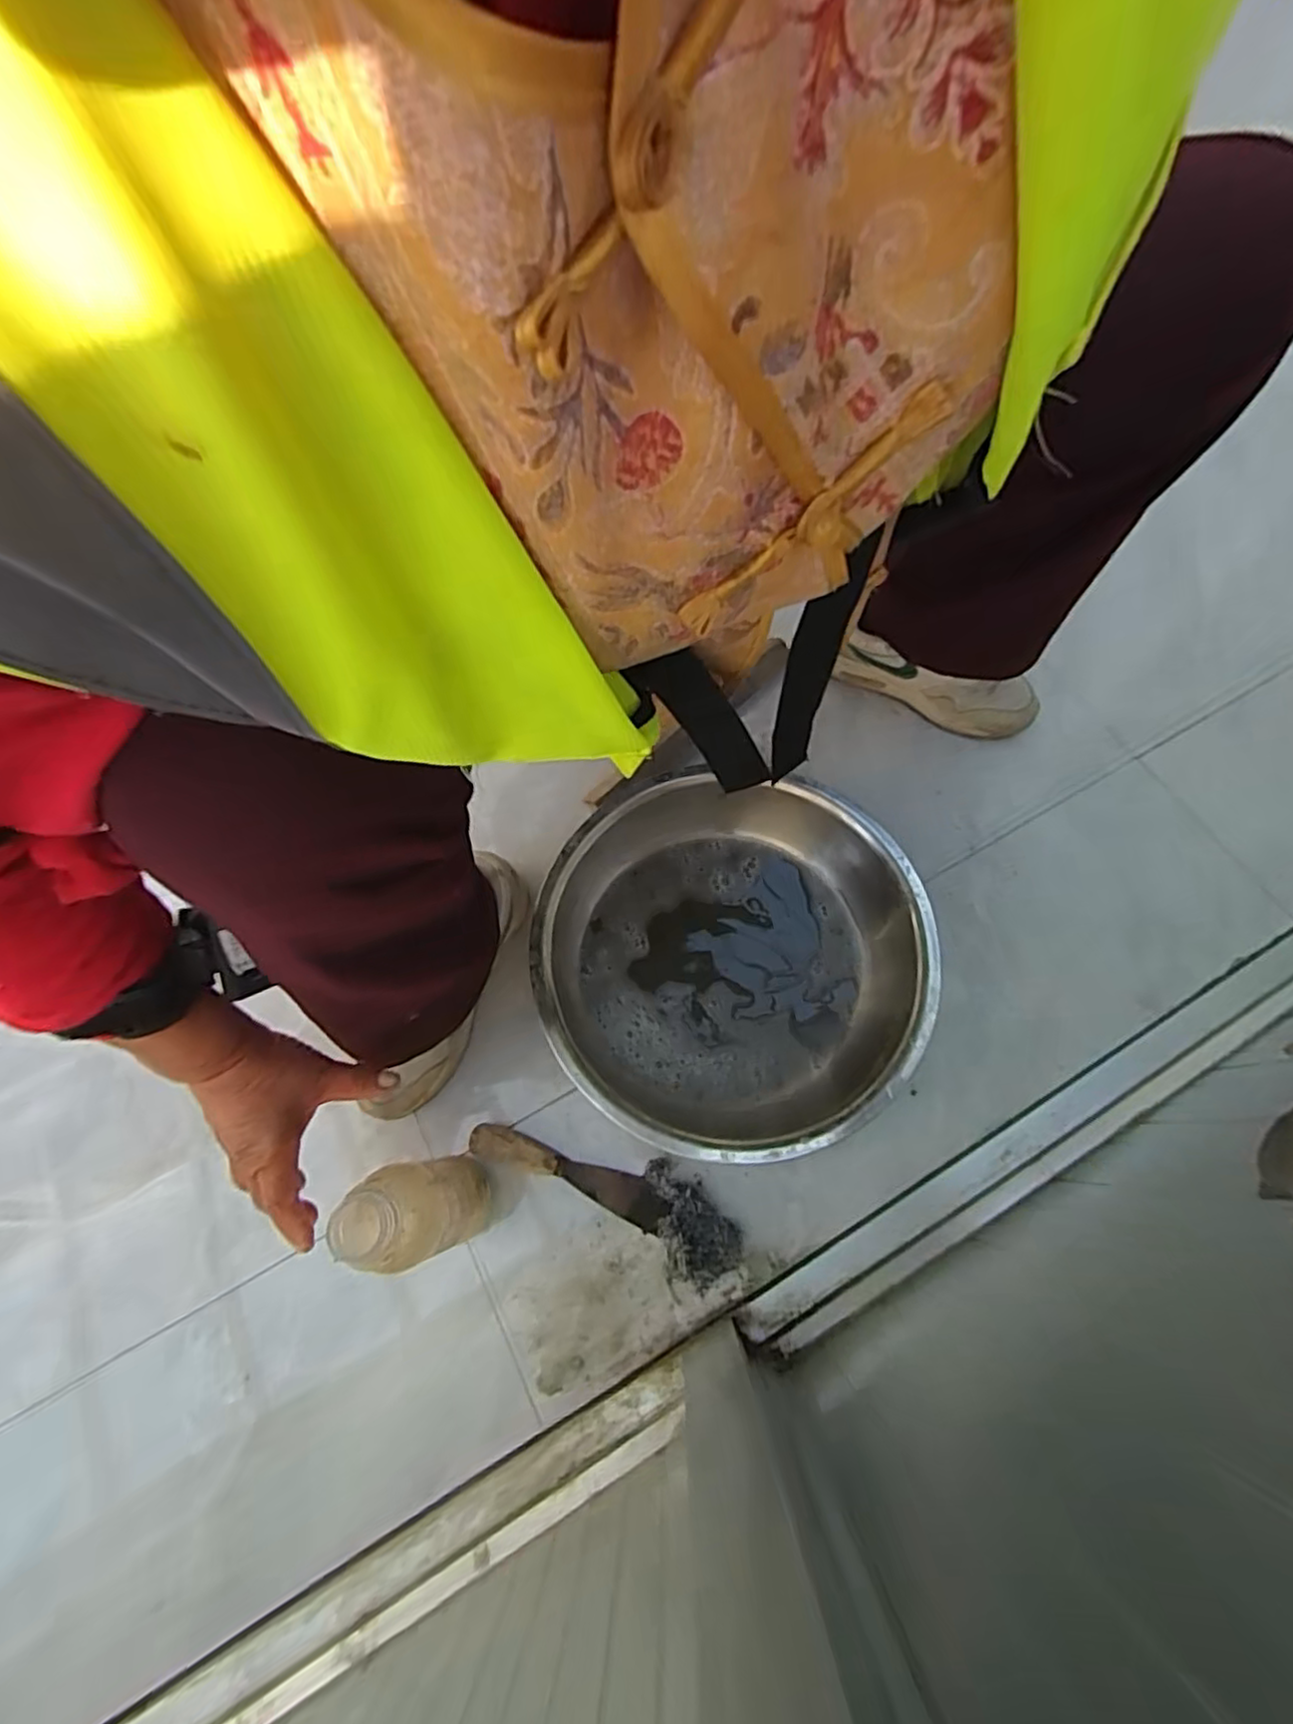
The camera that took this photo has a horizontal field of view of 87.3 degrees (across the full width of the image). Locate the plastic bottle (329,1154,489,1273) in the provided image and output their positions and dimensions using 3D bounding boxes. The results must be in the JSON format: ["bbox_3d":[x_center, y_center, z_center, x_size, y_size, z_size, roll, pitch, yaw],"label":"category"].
[{"bbox_3d":[-0.162,0.252,0.494,0.054,0.193,0.061,-15,69,-4],"label":"plastic bottle"}]

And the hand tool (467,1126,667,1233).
[{"bbox_3d":[-0.067,0.264,0.577,0.171,0.026,0.035,20,70,9],"label":"hand tool"}]

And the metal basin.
[{"bbox_3d":[0.072,0.084,0.611,0.321,0.087,0.318,0,68,1],"label":"metal basin"}]

